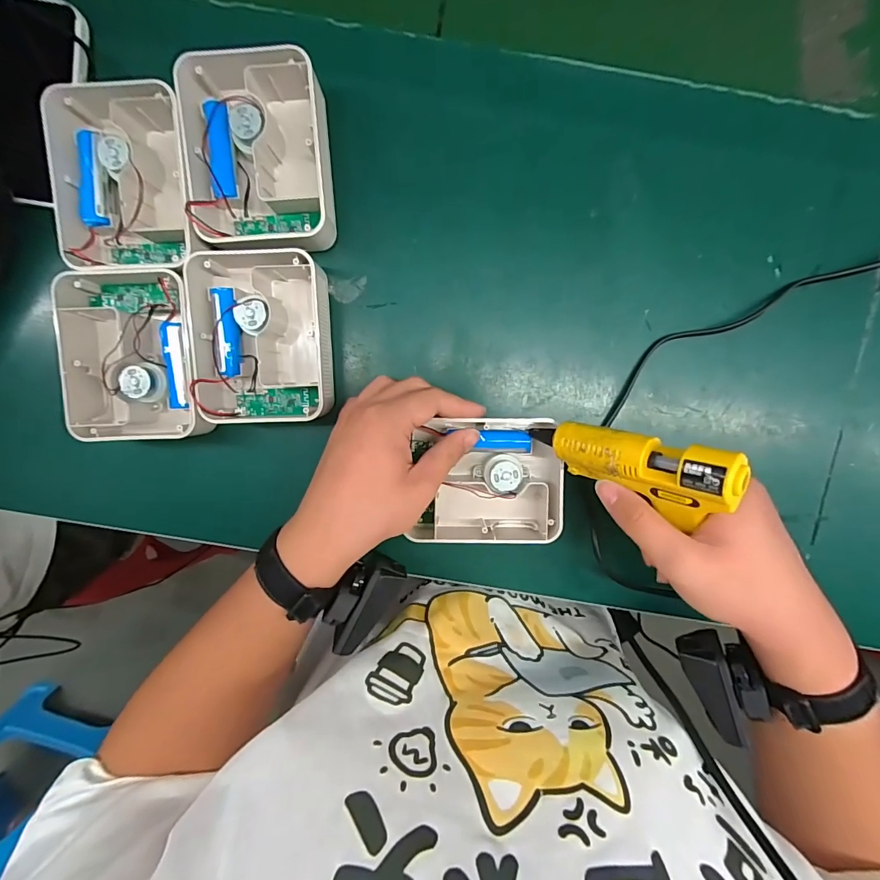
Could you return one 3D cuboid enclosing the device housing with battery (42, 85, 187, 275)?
[{"bbox_3d":[-0.235,-0.196,0.327,0.103,0.044,0.136,2,96,0],"label":"device housing with battery"}]

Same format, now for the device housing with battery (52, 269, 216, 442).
[{"bbox_3d":[-0.237,-0.066,0.340,0.098,0.045,0.128,-3,96,0],"label":"device housing with battery"}]

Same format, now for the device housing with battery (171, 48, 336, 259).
[{"bbox_3d":[-0.137,-0.215,0.323,0.100,0.044,0.129,-4,96,0],"label":"device housing with battery"}]

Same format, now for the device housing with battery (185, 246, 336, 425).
[{"bbox_3d":[-0.140,-0.080,0.338,0.101,0.043,0.129,-2,96,0],"label":"device housing with battery"}]

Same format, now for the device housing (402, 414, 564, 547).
[{"bbox_3d":[0.037,0.035,0.346,0.114,0.044,0.102,-3,96,0],"label":"device housing"}]

